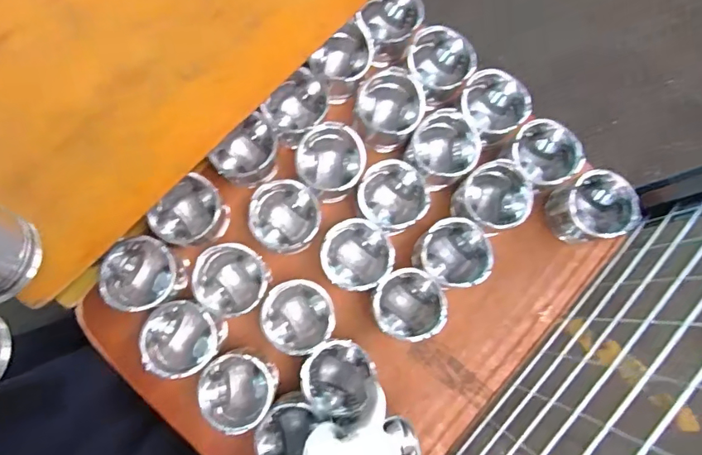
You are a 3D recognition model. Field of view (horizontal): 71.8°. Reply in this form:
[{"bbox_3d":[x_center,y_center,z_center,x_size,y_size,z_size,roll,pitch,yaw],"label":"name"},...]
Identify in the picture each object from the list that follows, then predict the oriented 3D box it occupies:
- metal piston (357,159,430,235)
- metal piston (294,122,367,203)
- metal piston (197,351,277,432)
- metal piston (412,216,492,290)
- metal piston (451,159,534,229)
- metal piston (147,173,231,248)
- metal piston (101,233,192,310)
[{"bbox_3d":[0.058,-0.039,0.665,0.087,0.077,0.091,0,79,-1],"label":"metal piston"},{"bbox_3d":[-0.027,-0.086,0.663,0.089,0.083,0.088,6,81,0],"label":"metal piston"},{"bbox_3d":[-0.142,0.207,0.620,0.090,0.069,0.093,16,79,2],"label":"metal piston"},{"bbox_3d":[0.137,0.039,0.659,0.090,0.090,0.086,0,79,-1],"label":"metal piston"},{"bbox_3d":[0.191,-0.033,0.675,0.098,0.089,0.090,-38,82,-8],"label":"metal piston"},{"bbox_3d":[-0.212,-0.022,0.644,0.087,0.068,0.087,0,81,-1],"label":"metal piston"},{"bbox_3d":[-0.264,0.064,0.638,0.082,0.096,0.089,0,81,-1],"label":"metal piston"}]

